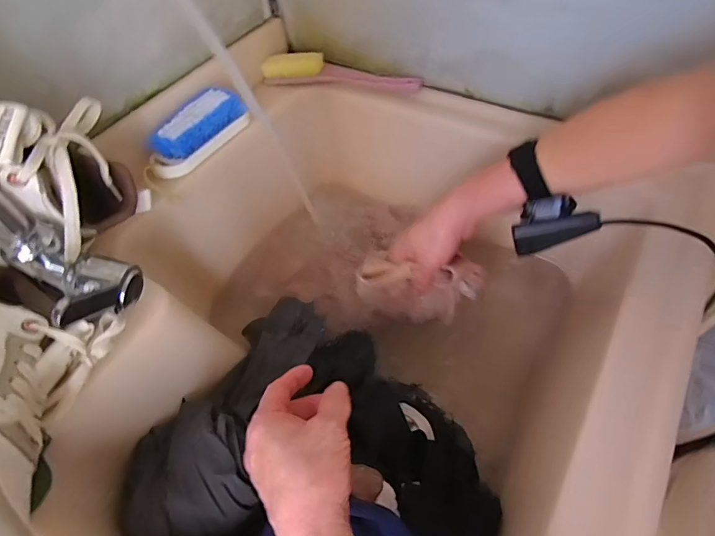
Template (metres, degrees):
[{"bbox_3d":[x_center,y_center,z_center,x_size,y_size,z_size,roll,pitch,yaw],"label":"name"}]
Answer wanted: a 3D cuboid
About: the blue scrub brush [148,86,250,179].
[{"bbox_3d":[-0.203,-0.171,0.538,0.133,0.049,0.067,-37,60,-21],"label":"blue scrub brush"}]

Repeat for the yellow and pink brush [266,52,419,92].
[{"bbox_3d":[-0.025,-0.279,0.613,0.235,0.033,0.044,12,56,13],"label":"yellow and pink brush"}]

